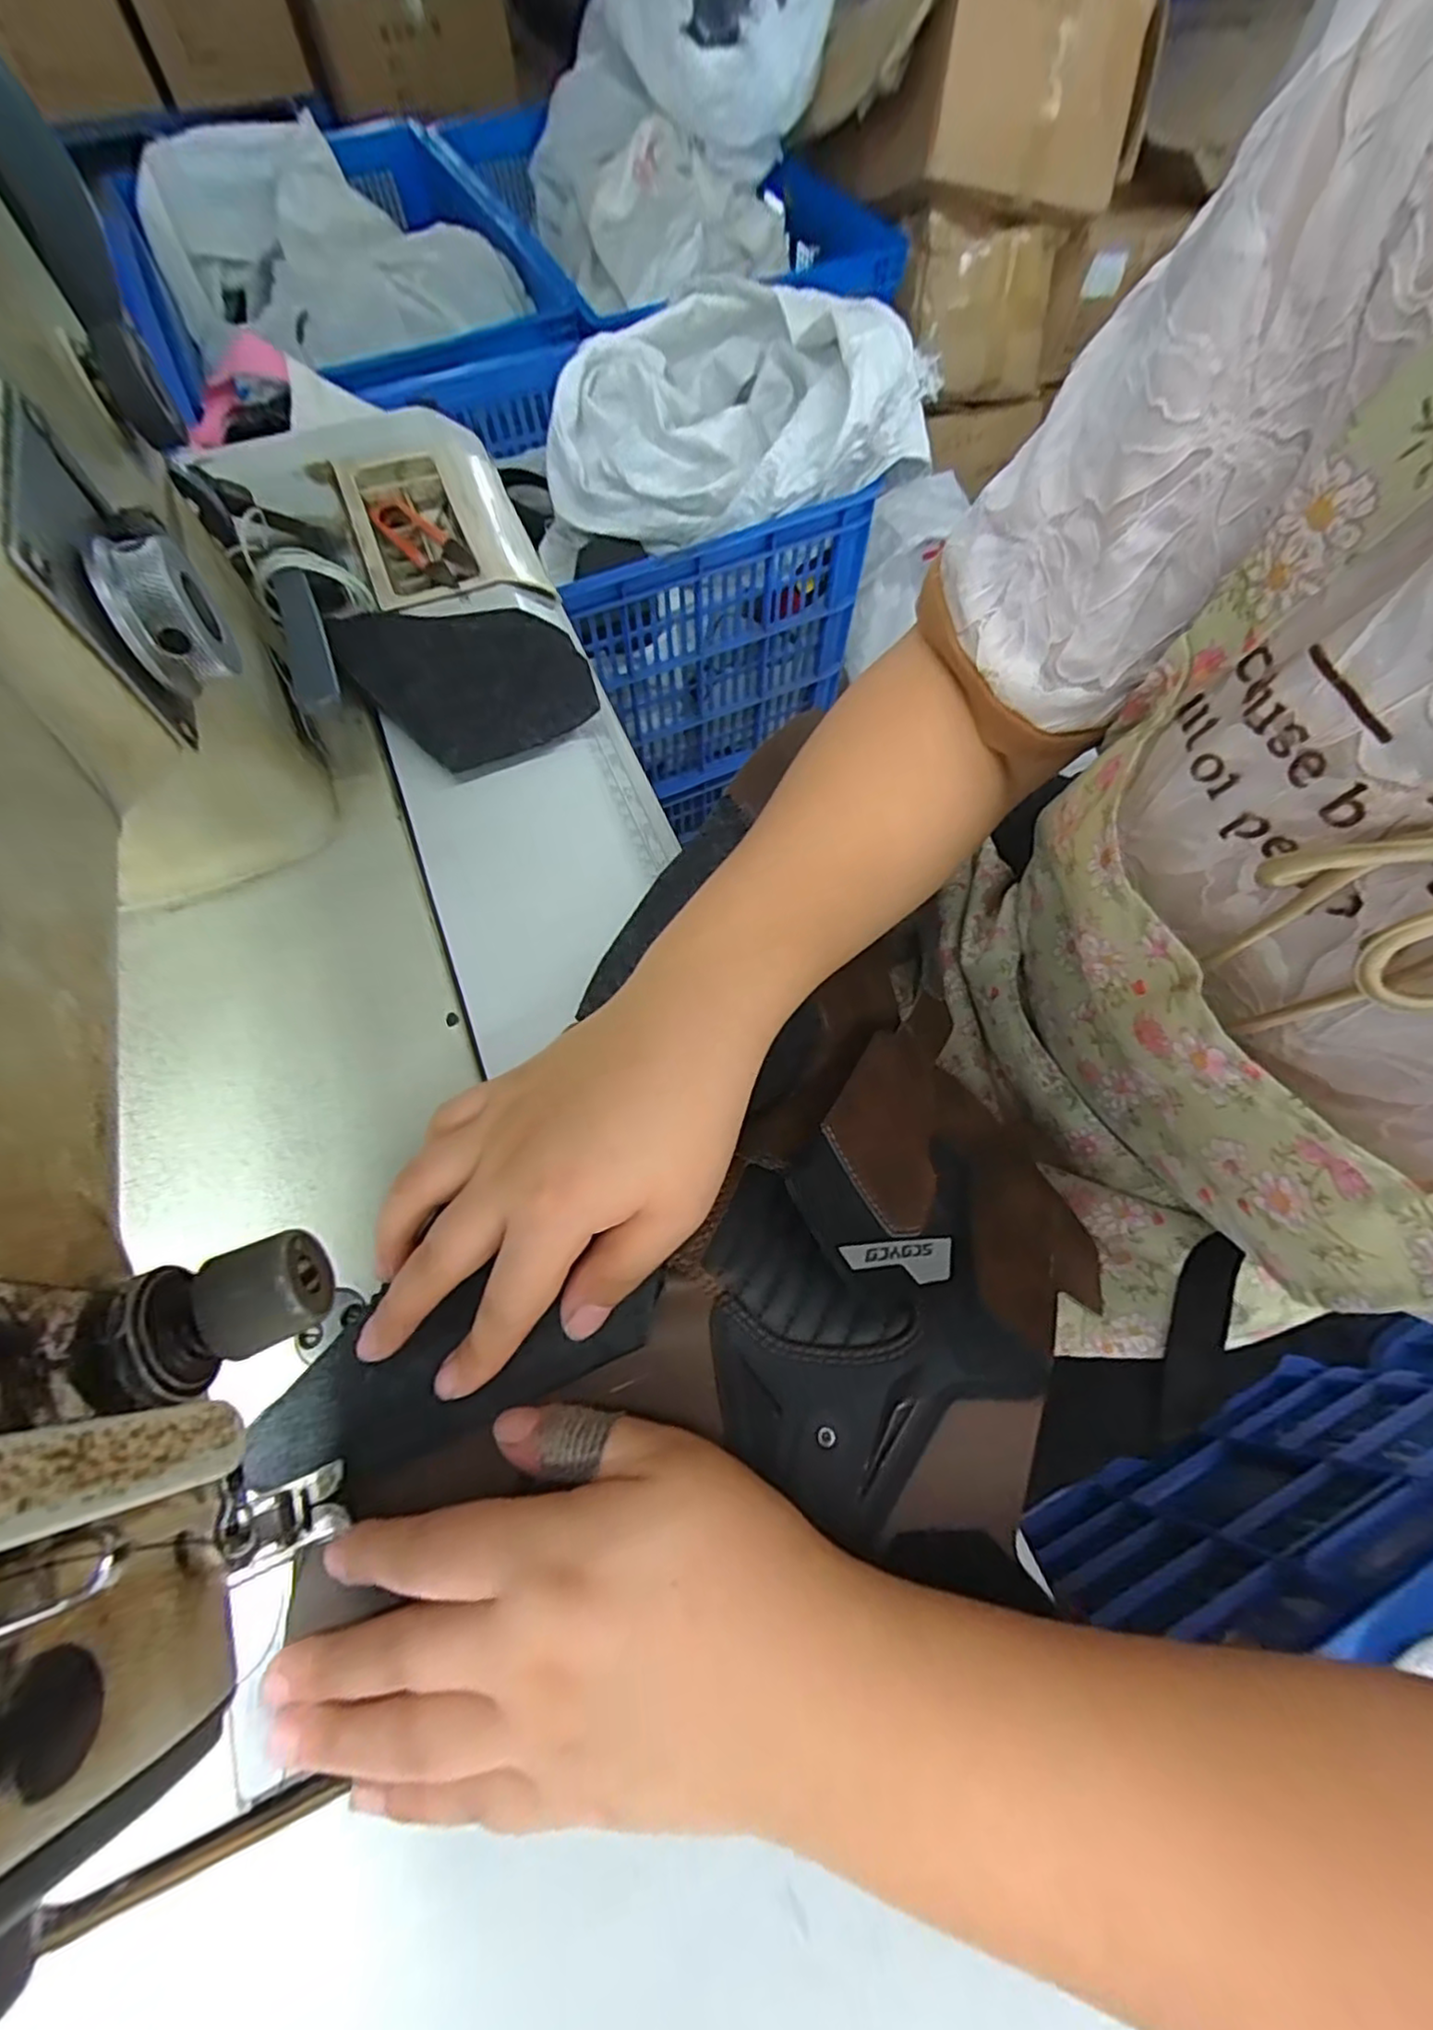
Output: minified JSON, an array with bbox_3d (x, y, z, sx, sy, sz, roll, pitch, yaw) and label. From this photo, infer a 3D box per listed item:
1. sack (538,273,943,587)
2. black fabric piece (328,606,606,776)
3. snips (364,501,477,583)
[{"bbox_3d":[0.007,-0.610,0.694,0.400,0.127,0.249,-9,67,-5],"label":"sack"},{"bbox_3d":[-0.136,-0.187,0.368,0.139,0.018,0.097,42,72,16],"label":"black fabric piece"},{"bbox_3d":[-0.183,-0.298,0.429,0.031,0.014,0.101,-37,72,-15],"label":"snips"}]

